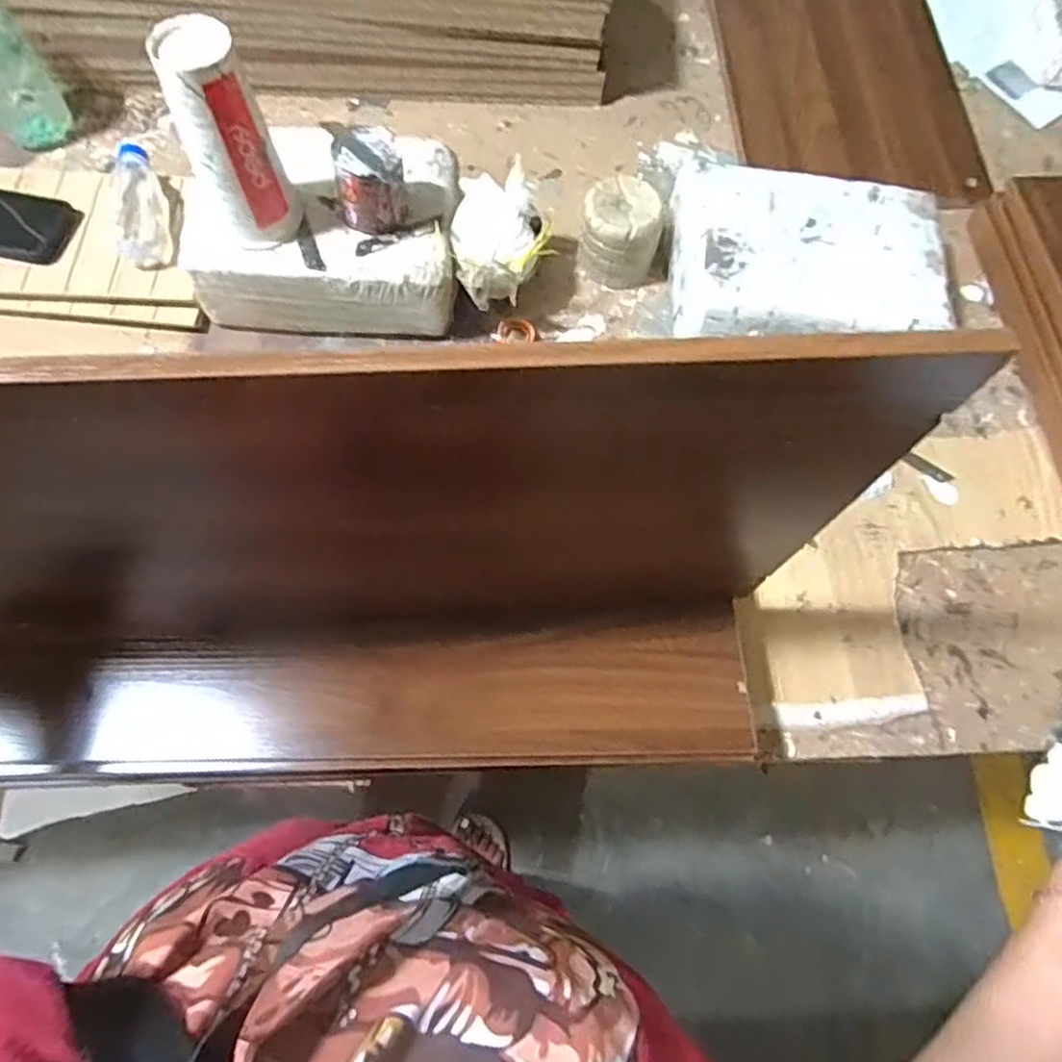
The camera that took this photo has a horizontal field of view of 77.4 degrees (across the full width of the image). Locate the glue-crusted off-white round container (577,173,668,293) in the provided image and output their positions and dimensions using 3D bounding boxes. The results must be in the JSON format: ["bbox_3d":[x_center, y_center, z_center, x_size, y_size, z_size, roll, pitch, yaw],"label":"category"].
[{"bbox_3d":[0.101,-0.339,0.756,0.085,0.080,0.082,1,69,-2],"label":"glue-crusted off-white round container"}]

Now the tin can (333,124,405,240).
[{"bbox_3d":[-0.154,-0.334,0.637,0.066,0.077,0.066,-12,70,-7],"label":"tin can"}]

